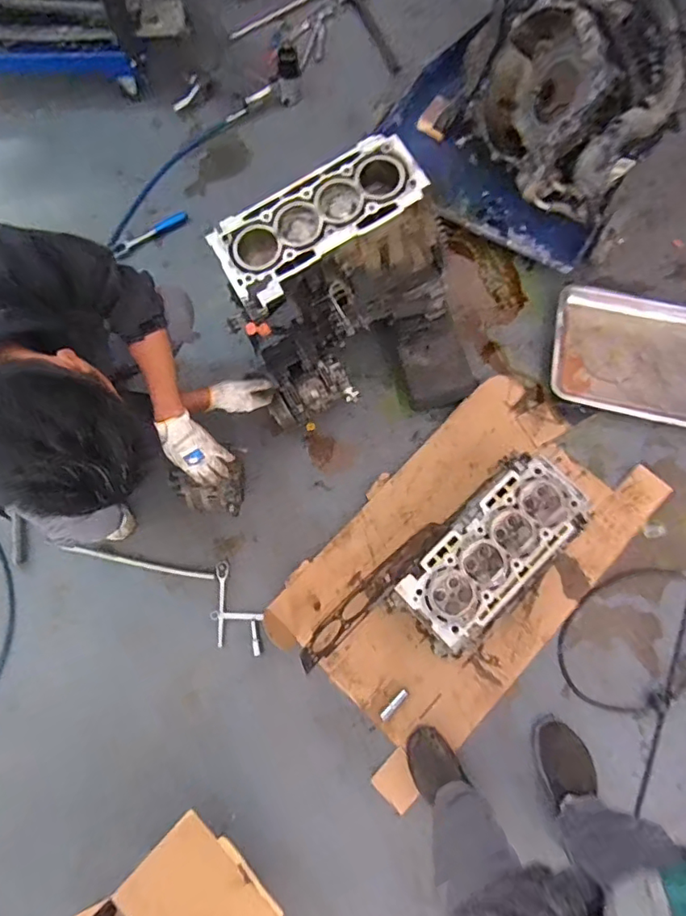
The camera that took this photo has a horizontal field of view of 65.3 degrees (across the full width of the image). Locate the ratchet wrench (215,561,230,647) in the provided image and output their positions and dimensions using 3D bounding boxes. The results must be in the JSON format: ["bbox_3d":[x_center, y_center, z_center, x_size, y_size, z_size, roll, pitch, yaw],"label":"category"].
[{"bbox_3d":[-0.292,0.349,1.293,0.033,0.019,0.195,-2,74,1],"label":"ratchet wrench"}]

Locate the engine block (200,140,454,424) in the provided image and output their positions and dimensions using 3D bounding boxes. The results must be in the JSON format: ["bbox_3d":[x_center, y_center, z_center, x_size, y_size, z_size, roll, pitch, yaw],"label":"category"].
[{"bbox_3d":[-0.010,-0.373,1.262,0.477,0.461,0.339,-31,76,-7],"label":"engine block"}]

